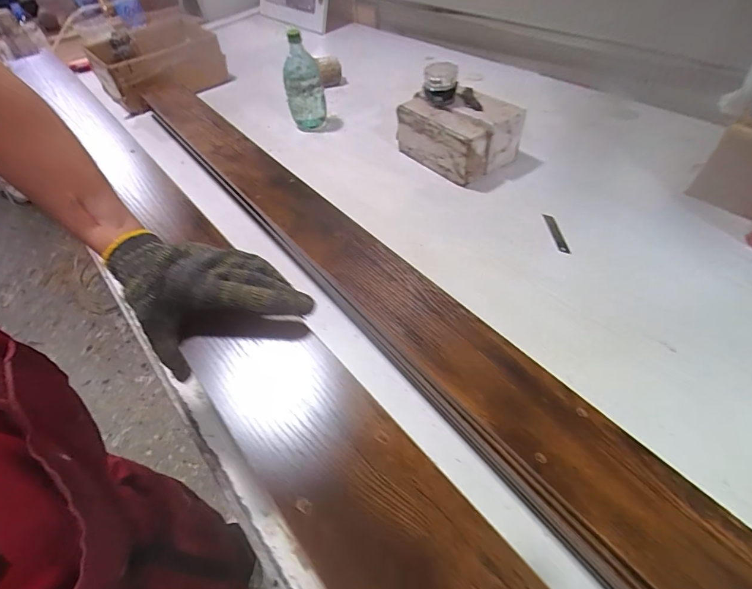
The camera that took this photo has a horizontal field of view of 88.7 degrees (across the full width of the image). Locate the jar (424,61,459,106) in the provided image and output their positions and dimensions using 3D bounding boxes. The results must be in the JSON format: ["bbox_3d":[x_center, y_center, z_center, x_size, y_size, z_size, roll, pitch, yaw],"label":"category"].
[{"bbox_3d":[0.125,-0.409,0.745,0.062,0.070,0.062,2,51,7],"label":"jar"}]

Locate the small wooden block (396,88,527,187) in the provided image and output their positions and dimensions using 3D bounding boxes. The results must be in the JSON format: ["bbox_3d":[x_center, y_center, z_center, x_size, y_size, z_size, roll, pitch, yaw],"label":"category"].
[{"bbox_3d":[0.169,-0.337,0.804,0.152,0.113,0.223,-30,53,-18],"label":"small wooden block"}]

